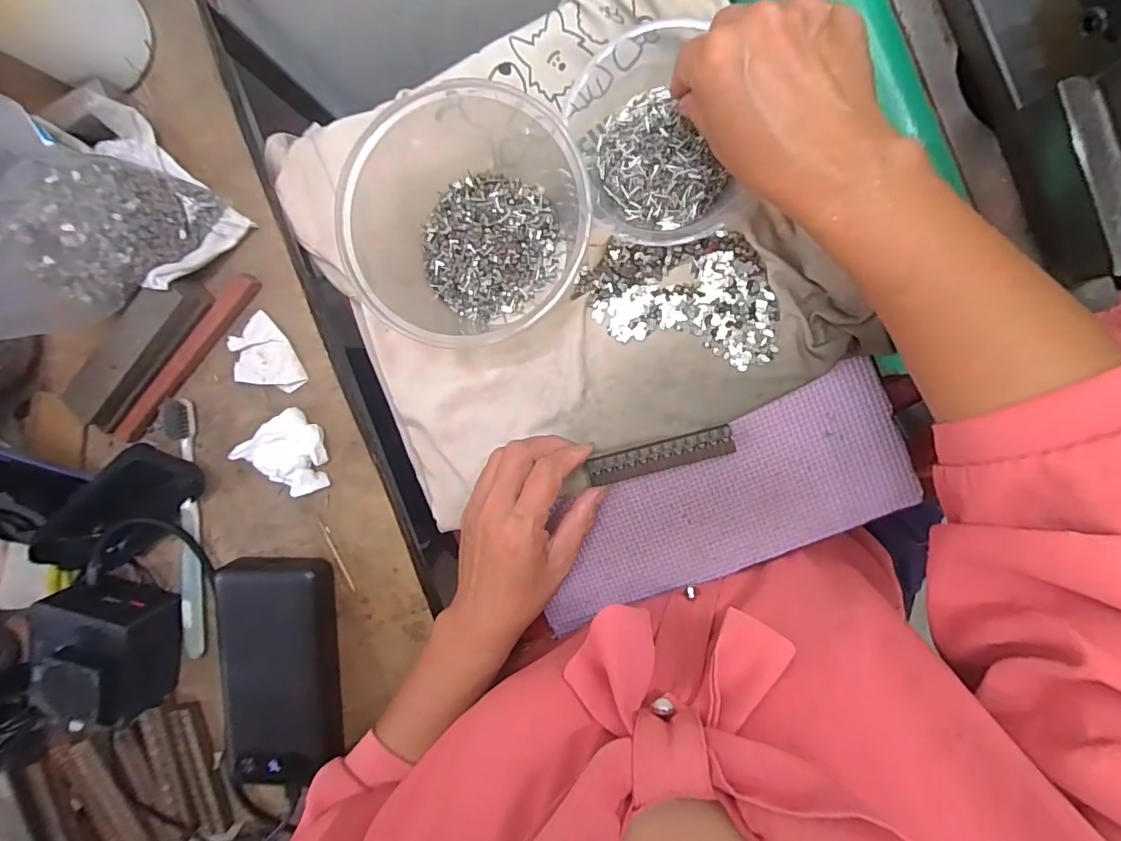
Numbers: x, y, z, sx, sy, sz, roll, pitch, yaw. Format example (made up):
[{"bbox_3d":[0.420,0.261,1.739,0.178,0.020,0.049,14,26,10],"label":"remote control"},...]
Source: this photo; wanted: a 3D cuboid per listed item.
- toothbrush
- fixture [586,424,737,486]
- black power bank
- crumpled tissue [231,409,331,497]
[{"bbox_3d":[-0.260,0.076,0.358,0.015,0.014,0.180,0,96,6],"label":"toothbrush"},{"bbox_3d":[0.067,0.024,0.348,0.097,0.007,0.021,-15,93,7],"label":"fixture"},{"bbox_3d":[-0.192,0.171,0.355,0.071,0.028,0.154,-2,96,6],"label":"black power bank"},{"bbox_3d":[-0.175,0.023,0.340,0.051,0.028,0.042,45,98,0],"label":"crumpled tissue"}]

